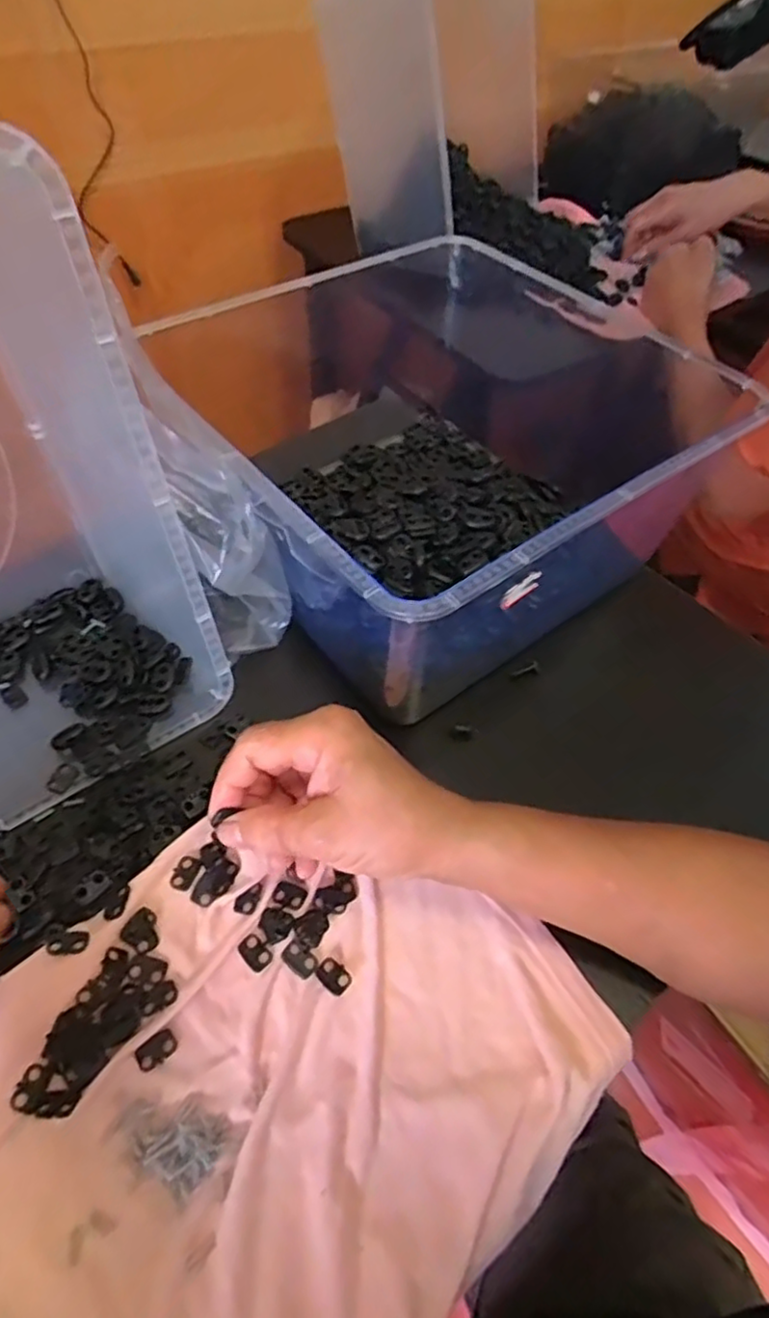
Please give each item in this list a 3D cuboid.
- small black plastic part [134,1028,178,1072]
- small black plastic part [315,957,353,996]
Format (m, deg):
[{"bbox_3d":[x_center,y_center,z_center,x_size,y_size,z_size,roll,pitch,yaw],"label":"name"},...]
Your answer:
[{"bbox_3d":[-0.107,0.182,0.310,0.018,0.004,0.012,-33,61,-24],"label":"small black plastic part"},{"bbox_3d":[-0.025,0.158,0.330,0.018,0.006,0.012,36,59,22],"label":"small black plastic part"}]

